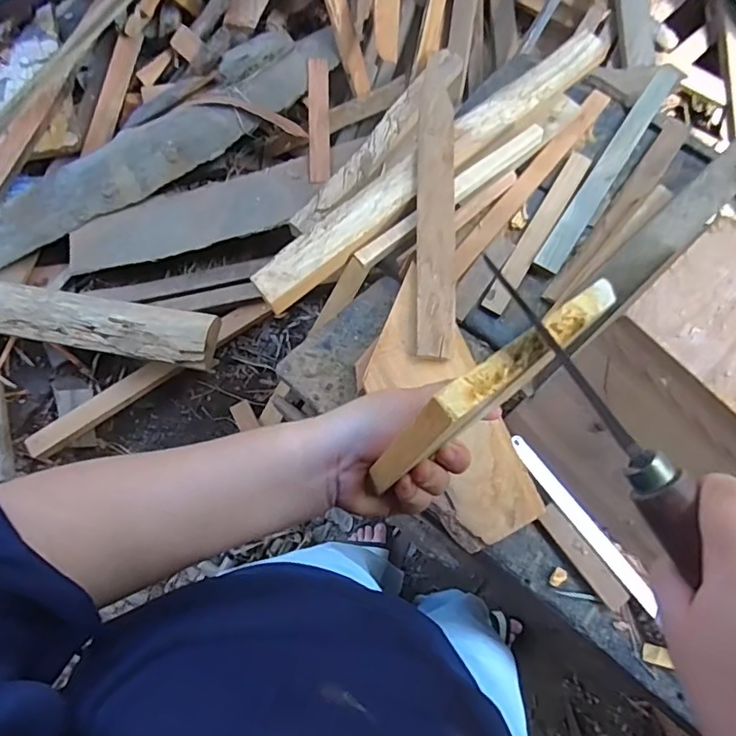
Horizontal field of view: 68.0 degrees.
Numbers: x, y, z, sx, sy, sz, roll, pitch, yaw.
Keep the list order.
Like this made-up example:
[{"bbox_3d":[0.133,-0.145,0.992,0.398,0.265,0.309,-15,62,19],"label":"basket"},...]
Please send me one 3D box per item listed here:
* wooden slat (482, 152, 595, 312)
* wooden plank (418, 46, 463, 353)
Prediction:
[{"bbox_3d":[0.236,-0.189,0.755,0.032,0.013,0.269,31,81,6],"label":"wooden slat"},{"bbox_3d":[0.094,-0.236,0.736,0.052,0.014,0.462,6,74,-5],"label":"wooden plank"}]

